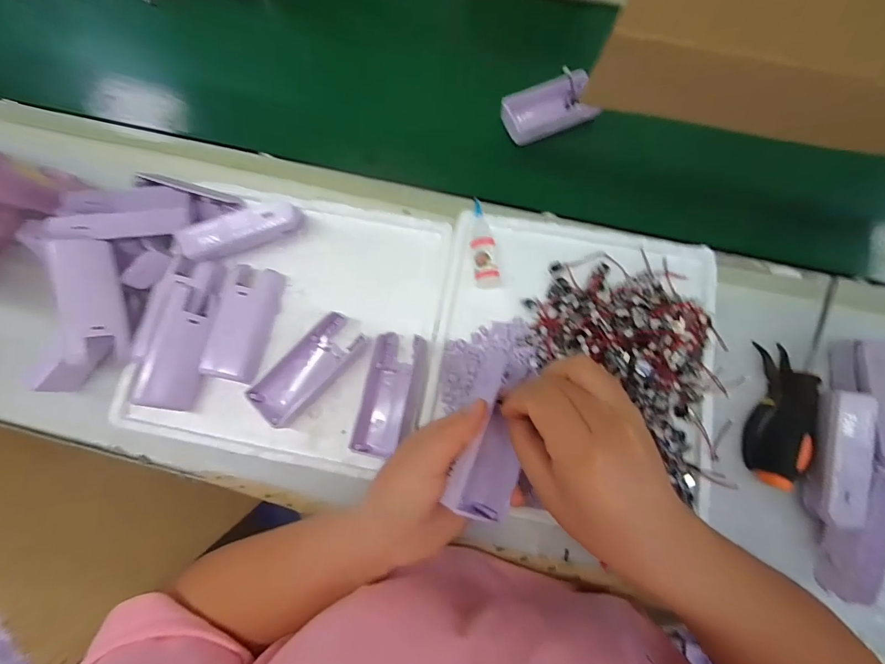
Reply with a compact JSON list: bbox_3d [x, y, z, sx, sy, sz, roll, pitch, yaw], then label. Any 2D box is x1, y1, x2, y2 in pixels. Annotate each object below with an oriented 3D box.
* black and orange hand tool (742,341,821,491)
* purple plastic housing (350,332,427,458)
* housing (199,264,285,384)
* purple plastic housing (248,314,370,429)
[{"bbox_3d":[0.309,0.074,0.363,0.020,0.049,0.127,37,72,-33],"label":"black and orange hand tool"},{"bbox_3d":[-0.045,0.056,0.359,0.049,0.015,0.106,11,76,3],"label":"purple plastic housing"},{"bbox_3d":[-0.185,-0.009,0.373,0.048,0.026,0.107,9,76,2],"label":"housing"},{"bbox_3d":[-0.121,0.033,0.362,0.045,0.021,0.106,43,80,10],"label":"purple plastic housing"}]

